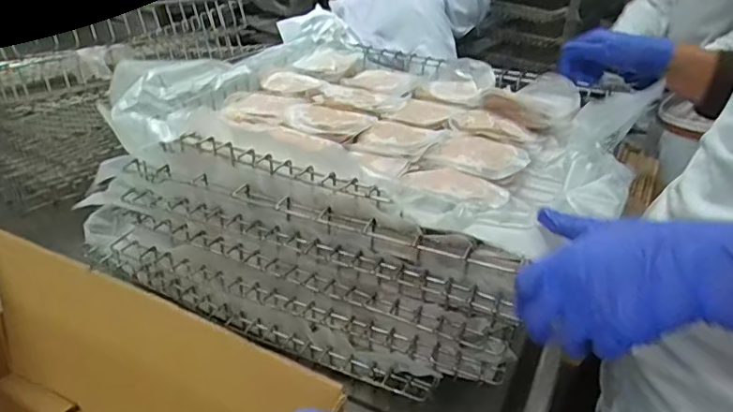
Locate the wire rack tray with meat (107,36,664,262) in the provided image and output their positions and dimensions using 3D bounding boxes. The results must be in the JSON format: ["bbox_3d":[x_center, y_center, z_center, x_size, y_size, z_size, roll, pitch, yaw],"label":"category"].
[{"bbox_3d":[0.031,-0.112,0.707,0.548,0.068,0.441,19,31,24],"label":"wire rack tray with meat"}]

